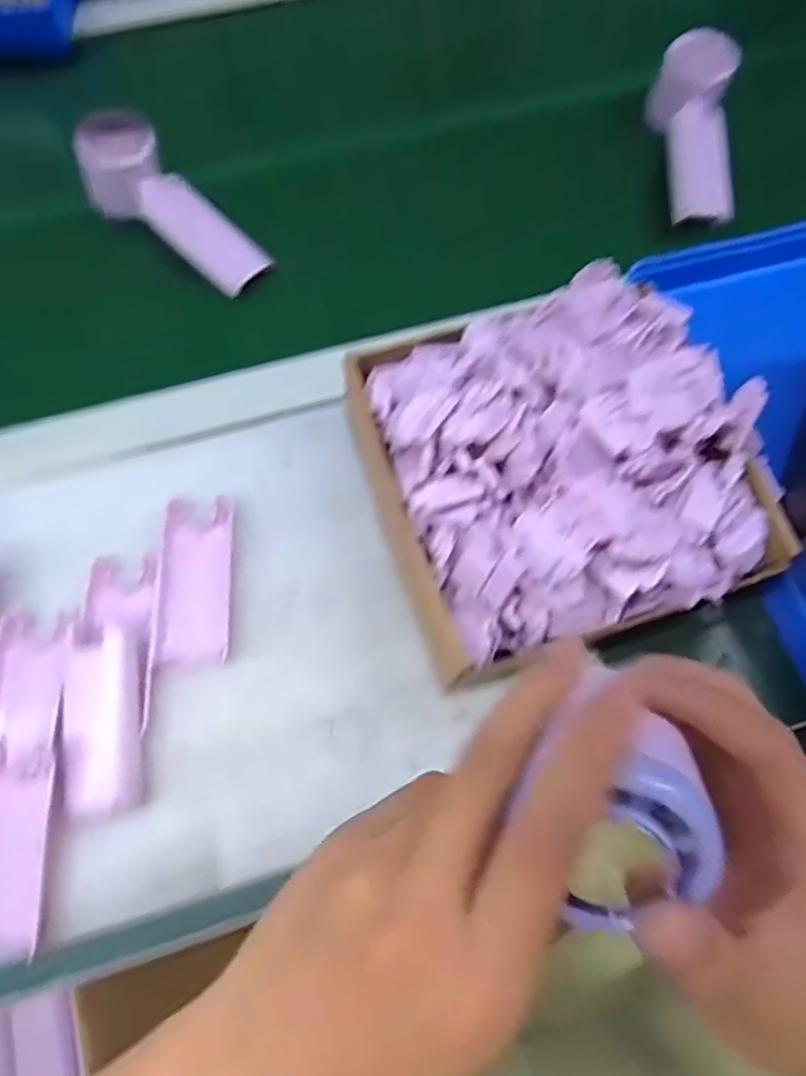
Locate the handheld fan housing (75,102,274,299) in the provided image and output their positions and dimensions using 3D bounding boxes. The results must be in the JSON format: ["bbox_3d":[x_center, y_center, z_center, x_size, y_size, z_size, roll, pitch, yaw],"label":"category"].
[{"bbox_3d":[-0.172,-0.246,0.490,0.153,0.039,0.058,40,73,-6],"label":"handheld fan housing"}]

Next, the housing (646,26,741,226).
[{"bbox_3d":[0.232,-0.324,0.527,0.051,0.062,0.146,-7,91,-4],"label":"housing"}]

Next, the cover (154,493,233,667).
[{"bbox_3d":[-0.126,0.025,0.400,0.042,0.010,0.101,-2,69,-2],"label":"cover"}]

